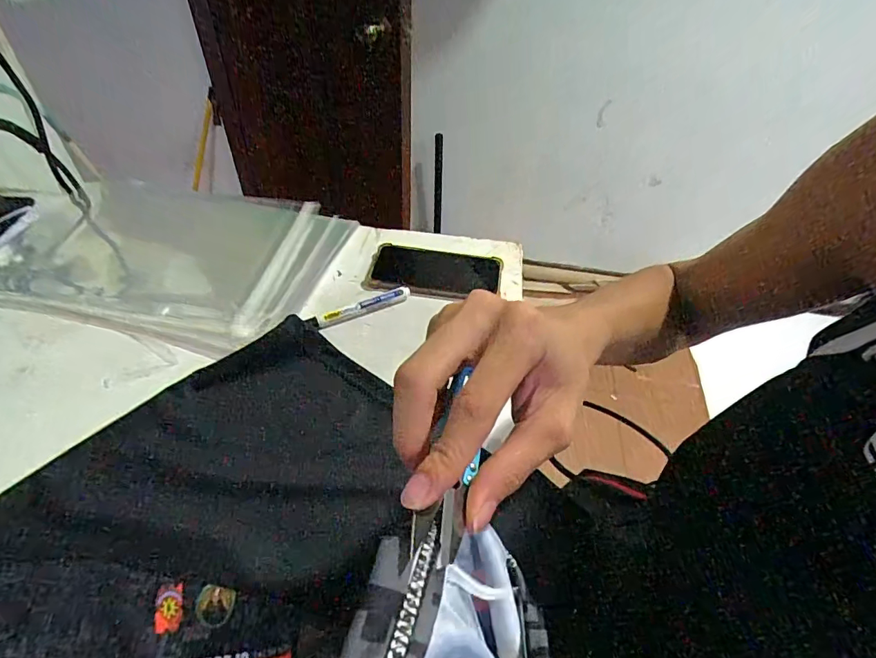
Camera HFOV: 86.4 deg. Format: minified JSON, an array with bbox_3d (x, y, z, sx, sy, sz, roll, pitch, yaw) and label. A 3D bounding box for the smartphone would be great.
[{"bbox_3d":[-0.002,-0.074,0.605,0.165,0.015,0.084,5,47,1],"label":"smartphone"}]

